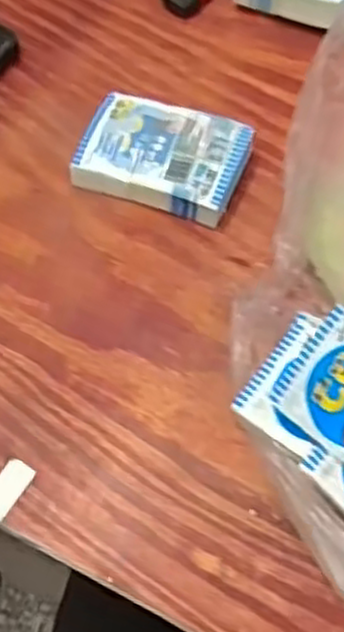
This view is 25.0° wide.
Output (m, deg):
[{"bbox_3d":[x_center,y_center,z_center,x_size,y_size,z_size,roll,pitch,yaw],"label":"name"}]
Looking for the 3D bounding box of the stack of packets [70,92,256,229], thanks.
[{"bbox_3d":[-0.006,-0.107,0.519,0.104,0.029,0.073,19,64,14],"label":"stack of packets"}]

